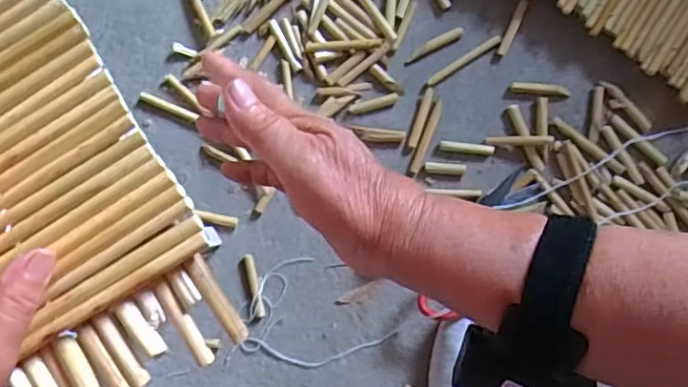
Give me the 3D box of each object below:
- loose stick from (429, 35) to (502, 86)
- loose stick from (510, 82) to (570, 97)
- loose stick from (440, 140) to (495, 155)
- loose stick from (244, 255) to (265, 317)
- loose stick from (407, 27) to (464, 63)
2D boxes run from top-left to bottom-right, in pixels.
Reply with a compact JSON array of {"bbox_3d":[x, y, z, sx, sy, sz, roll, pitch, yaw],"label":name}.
[{"bbox_3d":[0.109,-0.121,0.552,0.075,0.004,0.010,-32,88,1],"label":"loose stick"},{"bbox_3d":[0.175,-0.093,0.547,0.049,0.010,0.011,4,89,2],"label":"loose stick"},{"bbox_3d":[0.111,-0.041,0.548,0.047,0.007,0.009,6,89,2],"label":"loose stick"},{"bbox_3d":[-0.081,0.083,0.552,0.009,0.008,0.056,-13,88,1],"label":"loose stick"},{"bbox_3d":[0.082,-0.135,0.554,0.056,0.004,0.010,-26,88,1],"label":"loose stick"}]

